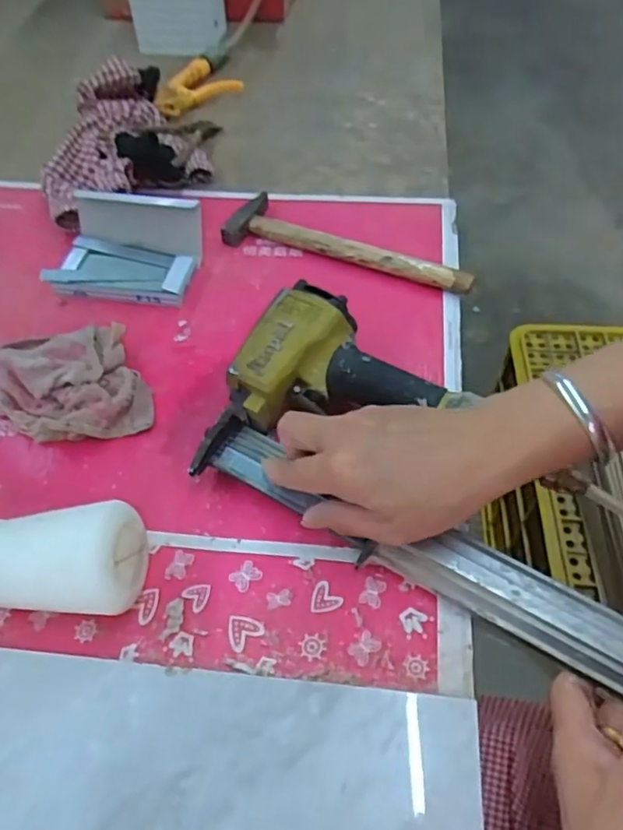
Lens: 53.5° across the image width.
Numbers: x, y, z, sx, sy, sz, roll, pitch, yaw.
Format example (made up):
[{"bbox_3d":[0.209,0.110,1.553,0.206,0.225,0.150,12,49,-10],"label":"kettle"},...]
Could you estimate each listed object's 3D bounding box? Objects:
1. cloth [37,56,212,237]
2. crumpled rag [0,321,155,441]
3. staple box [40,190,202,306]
[{"bbox_3d":[-0.211,-0.293,0.673,0.181,0.065,0.215,-21,53,-15],"label":"cloth"},{"bbox_3d":[-0.193,-0.029,0.490,0.111,0.032,0.124,-17,52,-12],"label":"crumpled rag"},{"bbox_3d":[-0.175,-0.156,0.574,0.132,0.058,0.087,7,51,7],"label":"staple box"}]

